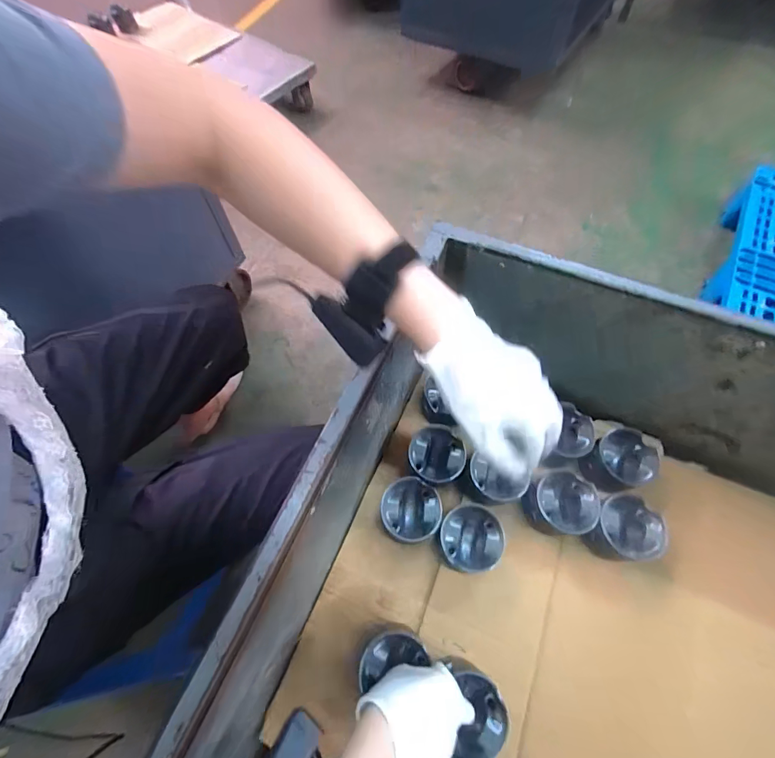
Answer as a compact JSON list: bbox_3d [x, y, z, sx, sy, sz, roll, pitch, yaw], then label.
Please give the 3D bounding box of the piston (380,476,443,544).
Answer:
[{"bbox_3d":[0.036,0.198,0.568,0.086,0.056,0.090,-2,64,1],"label":"piston"}]

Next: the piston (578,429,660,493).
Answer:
[{"bbox_3d":[0.367,0.131,0.601,0.098,0.058,0.088,-16,65,-6],"label":"piston"}]

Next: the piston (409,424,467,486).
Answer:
[{"bbox_3d":[0.077,0.127,0.608,0.084,0.063,0.087,-1,64,2],"label":"piston"}]

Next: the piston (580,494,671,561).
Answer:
[{"bbox_3d":[0.343,0.223,0.563,0.097,0.082,0.093,-1,64,2],"label":"piston"}]

